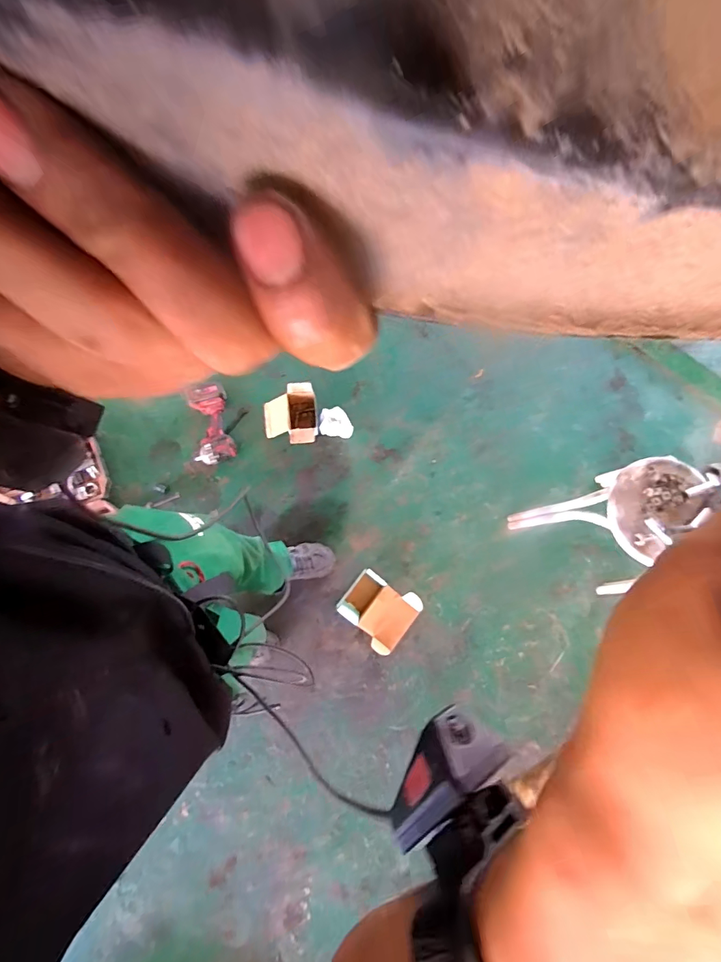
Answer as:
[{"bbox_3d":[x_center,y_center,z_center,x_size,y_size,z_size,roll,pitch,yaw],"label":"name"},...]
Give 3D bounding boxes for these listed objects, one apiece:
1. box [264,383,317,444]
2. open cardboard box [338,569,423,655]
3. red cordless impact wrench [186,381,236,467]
[{"bbox_3d":[-0.235,-0.212,1.419,0.178,0.079,0.212,-7,78,-4],"label":"box"},{"bbox_3d":[0.051,0.410,1.337,0.222,0.059,0.193,37,79,6],"label":"open cardboard box"},{"bbox_3d":[-0.496,-0.181,1.406,0.137,0.074,0.257,-14,79,-5],"label":"red cordless impact wrench"}]

